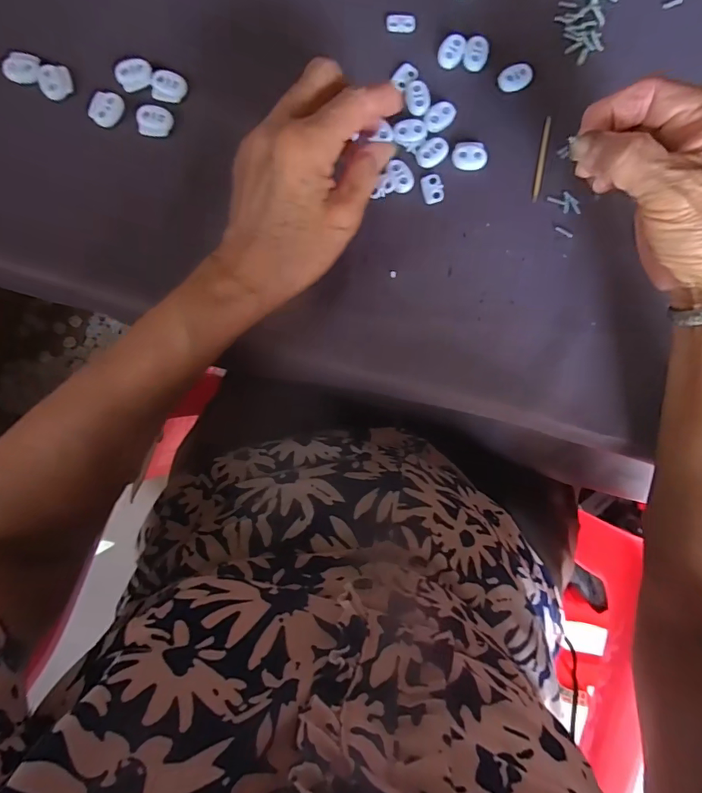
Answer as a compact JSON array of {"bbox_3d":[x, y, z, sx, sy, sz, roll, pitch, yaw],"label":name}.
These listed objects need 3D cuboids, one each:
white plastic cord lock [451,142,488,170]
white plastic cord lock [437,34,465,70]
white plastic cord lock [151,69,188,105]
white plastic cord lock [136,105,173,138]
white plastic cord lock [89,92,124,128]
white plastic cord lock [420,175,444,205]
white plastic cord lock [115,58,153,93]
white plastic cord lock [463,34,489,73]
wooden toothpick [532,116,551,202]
[{"bbox_3d":[0.080,-0.161,0.310,0.023,0.005,0.018,6,86,-1],"label":"white plastic cord lock"},{"bbox_3d":[0.068,-0.234,0.313,0.016,0.004,0.022,15,86,0],"label":"white plastic cord lock"},{"bbox_3d":[-0.120,-0.206,0.308,0.022,0.006,0.022,5,86,-1],"label":"white plastic cord lock"},{"bbox_3d":[-0.130,-0.182,0.305,0.022,0.004,0.021,11,86,-1],"label":"white plastic cord lock"},{"bbox_3d":[-0.160,-0.189,0.304,0.018,0.005,0.023,20,86,0],"label":"white plastic cord lock"},{"bbox_3d":[0.055,-0.139,0.308,0.014,0.004,0.018,-12,87,-2],"label":"white plastic cord lock"},{"bbox_3d":[-0.143,-0.213,0.305,0.023,0.004,0.020,-16,87,-2],"label":"white plastic cord lock"},{"bbox_3d":[0.084,-0.232,0.312,0.016,0.004,0.023,8,86,-1],"label":"white plastic cord lock"},{"bbox_3d":[0.131,-0.162,0.315,0.005,0.004,0.060,11,86,-1],"label":"wooden toothpick"}]

